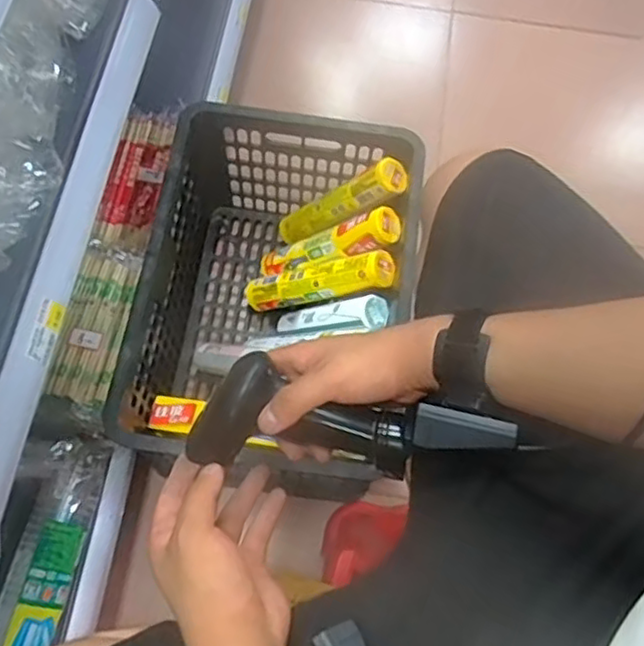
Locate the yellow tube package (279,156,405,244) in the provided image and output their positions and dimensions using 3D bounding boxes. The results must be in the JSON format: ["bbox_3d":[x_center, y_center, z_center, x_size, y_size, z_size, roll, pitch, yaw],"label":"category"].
[{"bbox_3d":[0.019,-0.176,1.028,0.049,0.252,0.046,21,62,-36],"label":"yellow tube package"}]

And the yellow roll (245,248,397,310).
[{"bbox_3d":[-0.015,-0.063,0.997,0.264,0.036,0.053,-10,62,37],"label":"yellow roll"}]

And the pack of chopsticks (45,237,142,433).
[{"bbox_3d":[-0.284,0.004,0.851,0.077,0.049,0.235,7,68,0],"label":"pack of chopsticks"}]

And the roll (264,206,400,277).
[{"bbox_3d":[-0.002,-0.114,1.009,0.260,0.039,0.053,-13,61,39],"label":"roll"}]

